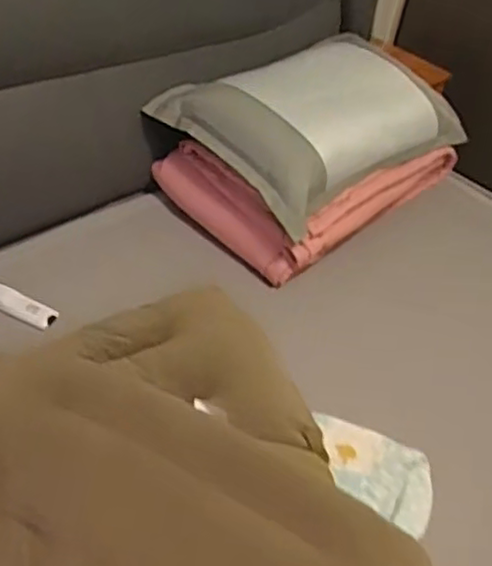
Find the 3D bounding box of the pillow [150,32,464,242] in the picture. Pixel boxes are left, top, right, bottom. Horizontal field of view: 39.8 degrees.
[{"bbox_3d":[0.177,-0.423,1.634,0.457,0.160,0.656,38,49,28],"label":"pillow"}]

